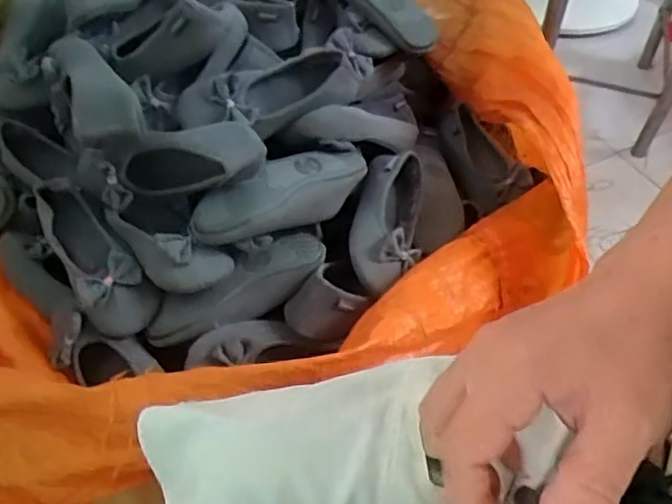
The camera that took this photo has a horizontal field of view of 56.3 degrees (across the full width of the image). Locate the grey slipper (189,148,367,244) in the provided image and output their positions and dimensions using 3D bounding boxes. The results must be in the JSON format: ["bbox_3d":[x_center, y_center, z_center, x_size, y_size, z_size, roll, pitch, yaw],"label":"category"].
[{"bbox_3d":[-0.067,-0.073,0.802,0.246,0.062,0.079,-29,57,-23],"label":"grey slipper"}]

